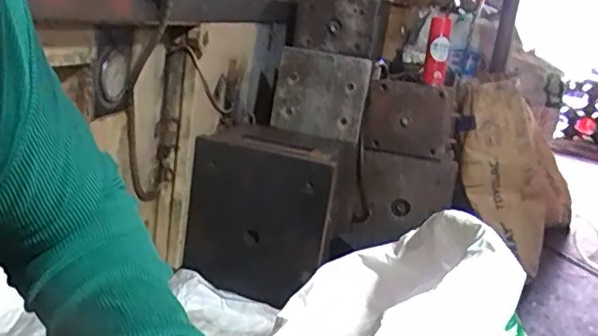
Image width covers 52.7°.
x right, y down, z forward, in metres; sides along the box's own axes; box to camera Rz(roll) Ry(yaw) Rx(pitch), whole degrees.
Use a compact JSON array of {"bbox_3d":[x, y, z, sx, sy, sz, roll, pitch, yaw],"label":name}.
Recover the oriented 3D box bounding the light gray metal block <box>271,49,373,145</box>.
[{"bbox_3d":[0.056,-0.208,1.693,0.270,0.237,0.037,13,-5,23],"label":"light gray metal block"}]

